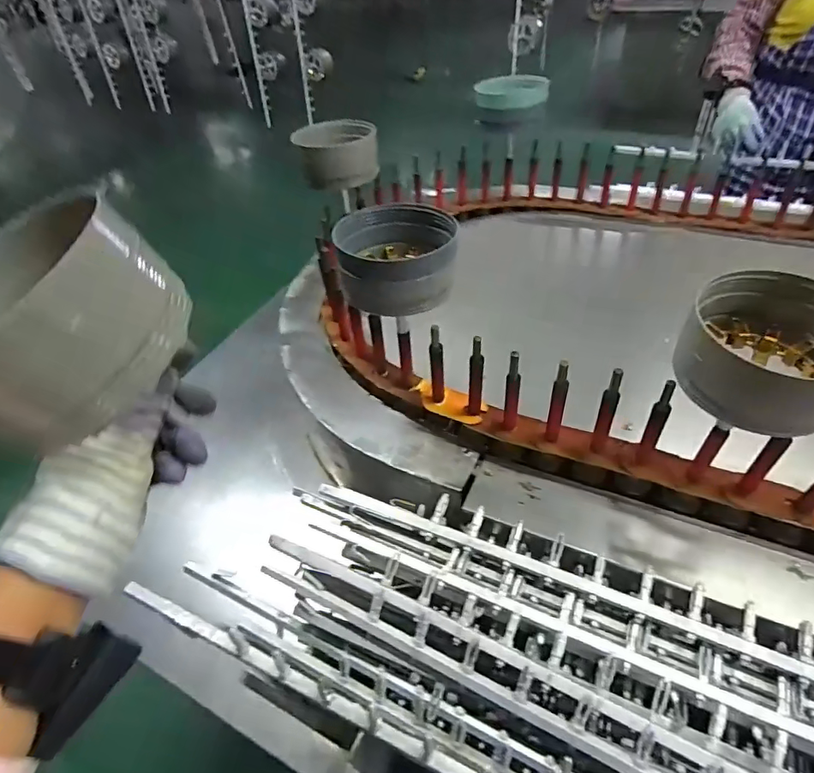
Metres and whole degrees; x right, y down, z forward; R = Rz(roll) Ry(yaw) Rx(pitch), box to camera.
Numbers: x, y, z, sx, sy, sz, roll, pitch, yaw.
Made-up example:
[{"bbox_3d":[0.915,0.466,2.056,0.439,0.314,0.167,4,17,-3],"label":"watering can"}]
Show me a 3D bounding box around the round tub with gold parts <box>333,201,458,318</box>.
[{"bbox_3d":[-0.013,-0.151,0.579,0.128,0.077,0.119,-2,45,2],"label":"round tub with gold parts"}]

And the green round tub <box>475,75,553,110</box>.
[{"bbox_3d":[0.200,-0.562,0.963,0.134,0.027,0.141,-2,45,2],"label":"green round tub"}]

